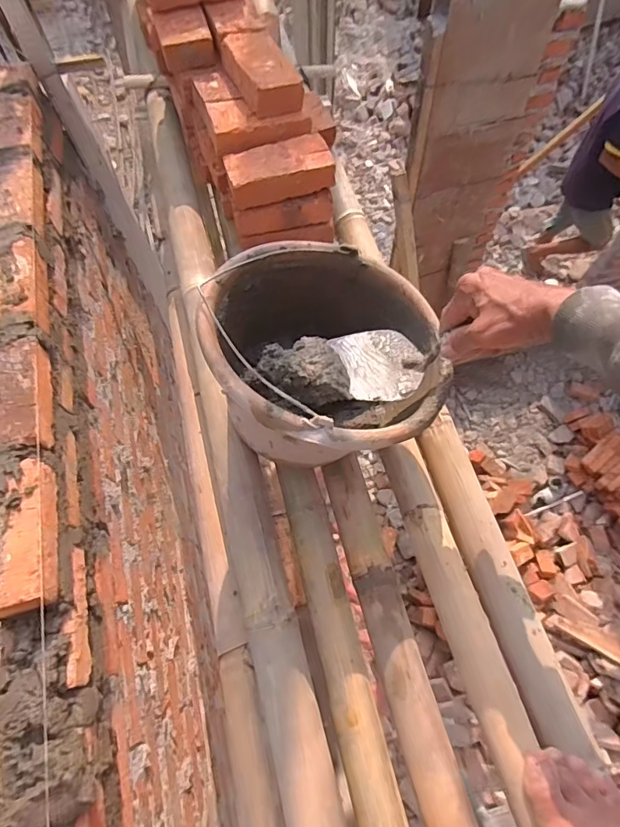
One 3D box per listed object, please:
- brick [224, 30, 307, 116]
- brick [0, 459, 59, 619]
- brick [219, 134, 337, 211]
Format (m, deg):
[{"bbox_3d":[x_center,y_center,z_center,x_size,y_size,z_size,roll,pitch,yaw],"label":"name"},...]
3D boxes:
[{"bbox_3d":[-0.074,-0.516,0.726,0.081,0.041,0.152,-25,68,-9],"label":"brick"},{"bbox_3d":[-0.326,0.138,0.521,0.081,0.041,0.157,-15,66,-5],"label":"brick"},{"bbox_3d":[-0.046,-0.360,0.711,0.153,0.038,0.085,-15,66,-5],"label":"brick"}]

